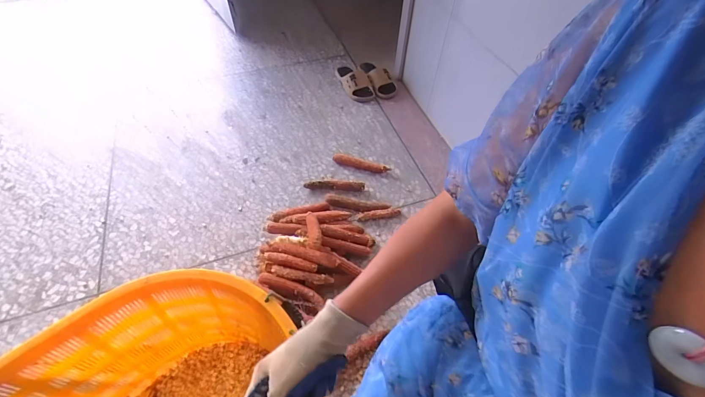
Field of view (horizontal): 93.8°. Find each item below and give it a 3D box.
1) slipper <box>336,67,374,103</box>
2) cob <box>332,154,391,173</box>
[{"bbox_3d":[0.003,-0.548,1.512,0.109,0.067,0.251,-19,55,-13],"label":"slipper"},{"bbox_3d":[0.031,-0.128,1.212,0.210,0.039,0.040,10,53,8],"label":"cob"}]

